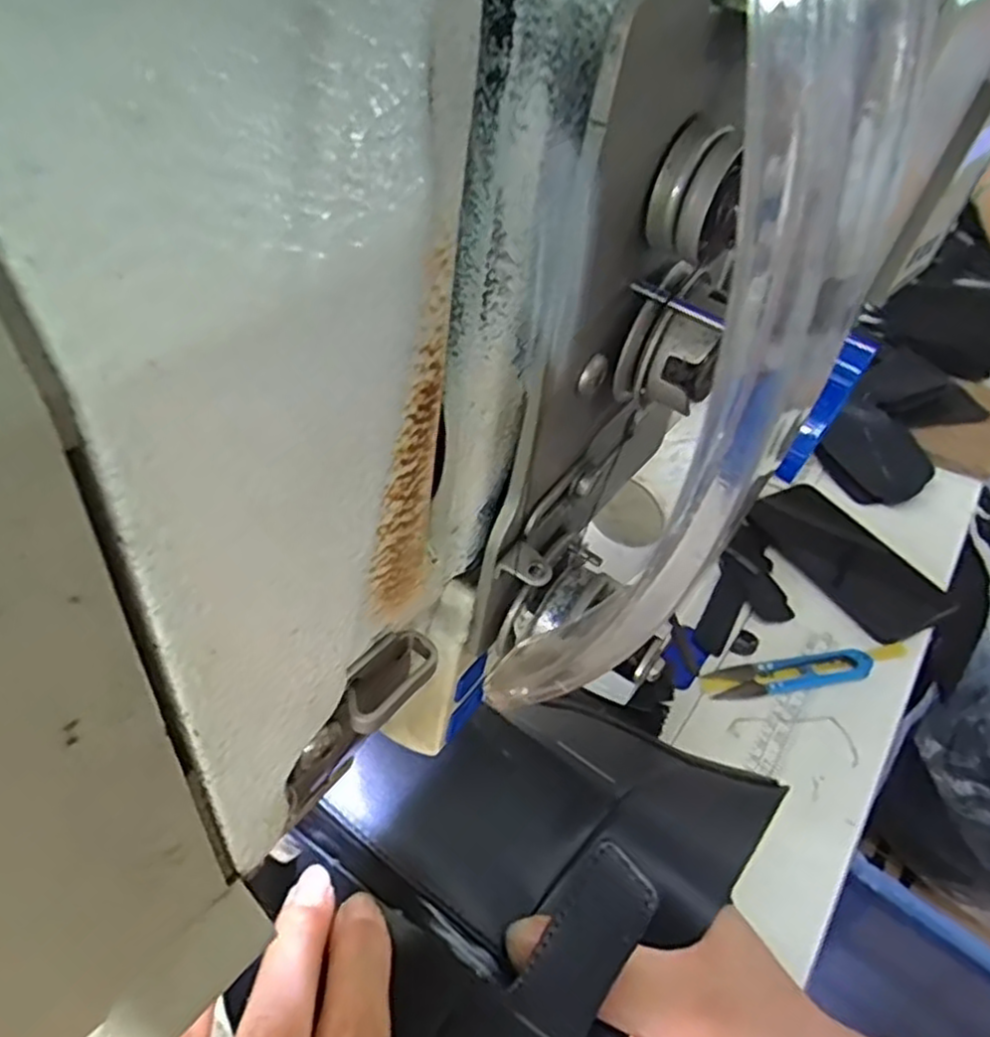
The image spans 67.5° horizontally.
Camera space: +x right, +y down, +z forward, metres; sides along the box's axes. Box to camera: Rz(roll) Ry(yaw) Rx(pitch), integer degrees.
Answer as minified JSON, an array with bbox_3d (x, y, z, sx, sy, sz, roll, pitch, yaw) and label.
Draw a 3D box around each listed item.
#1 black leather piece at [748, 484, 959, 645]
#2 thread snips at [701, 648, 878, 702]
[{"bbox_3d":[0.279,0.031,0.594,0.077,0.006,0.159,-21,47,-15],"label":"black leather piece"},{"bbox_3d":[0.203,0.106,0.508,0.114,0.009,0.028,-5,41,-7],"label":"thread snips"}]

